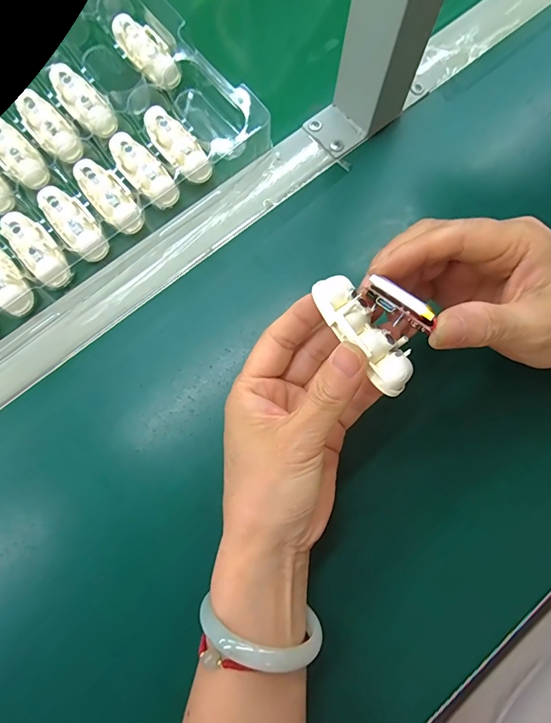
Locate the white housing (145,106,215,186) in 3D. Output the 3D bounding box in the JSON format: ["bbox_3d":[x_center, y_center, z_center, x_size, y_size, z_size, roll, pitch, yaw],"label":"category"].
[{"bbox_3d":[-0.071,-0.156,0.295,0.025,0.018,0.061,-40,81,-8],"label":"white housing"}]

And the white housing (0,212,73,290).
[{"bbox_3d":[-0.164,-0.077,0.276,0.024,0.011,0.062,-40,81,-8],"label":"white housing"}]

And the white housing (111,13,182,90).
[{"bbox_3d":[-0.095,-0.231,0.304,0.026,0.019,0.057,-39,80,-8],"label":"white housing"}]

